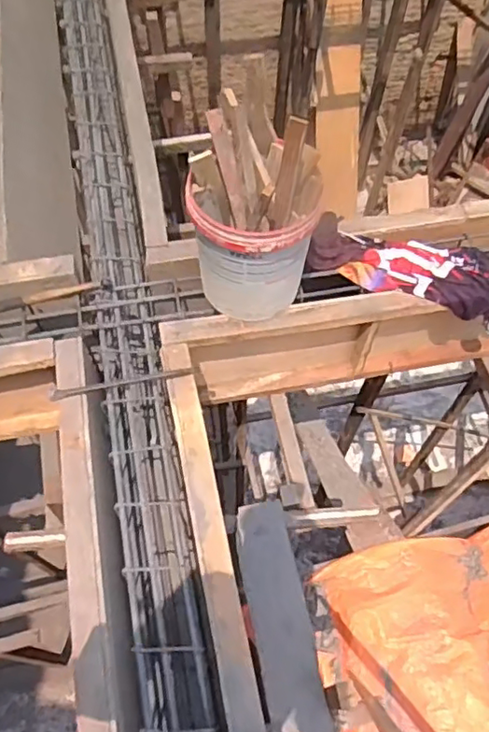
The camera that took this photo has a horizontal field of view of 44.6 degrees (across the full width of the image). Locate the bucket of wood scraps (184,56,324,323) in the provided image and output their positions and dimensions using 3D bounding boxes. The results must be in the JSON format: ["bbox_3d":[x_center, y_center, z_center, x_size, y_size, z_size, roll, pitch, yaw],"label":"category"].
[{"bbox_3d":[0.021,-0.350,1.451,0.283,0.465,0.310,0,61,0],"label":"bucket of wood scraps"}]

